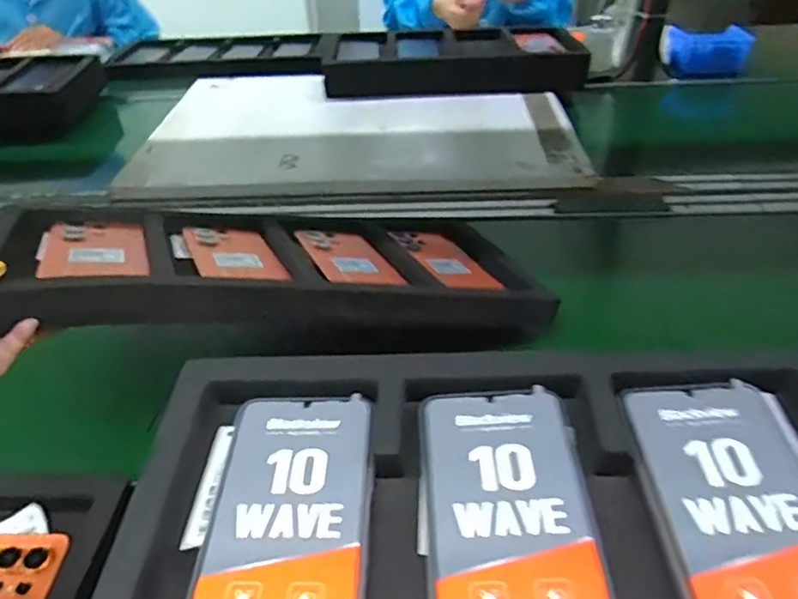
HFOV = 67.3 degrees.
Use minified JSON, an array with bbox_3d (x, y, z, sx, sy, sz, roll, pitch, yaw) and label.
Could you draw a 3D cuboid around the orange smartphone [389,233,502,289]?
[{"bbox_3d":[0.047,-0.046,0.654,0.063,0.005,0.150,-8,31,-25],"label":"orange smartphone"}]

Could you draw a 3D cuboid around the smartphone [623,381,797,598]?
[{"bbox_3d":[0.163,0.109,0.274,0.076,0.010,0.166,0,43,3],"label":"smartphone"}]

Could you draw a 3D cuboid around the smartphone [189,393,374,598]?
[{"bbox_3d":[-0.055,0.116,0.286,0.077,0.014,0.169,0,38,3],"label":"smartphone"}]

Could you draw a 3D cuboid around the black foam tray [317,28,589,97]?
[{"bbox_3d":[0.102,-0.469,1.168,0.482,0.060,0.233,1,38,3],"label":"black foam tray"}]

